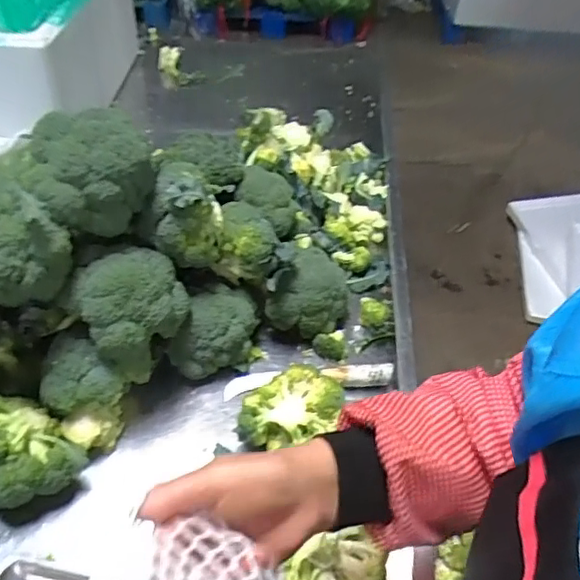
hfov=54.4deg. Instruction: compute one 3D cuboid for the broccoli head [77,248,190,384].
[{"bbox_3d":[-0.170,0.025,0.634,0.113,0.127,0.100,-10,46,-13],"label":"broccoli head"}]

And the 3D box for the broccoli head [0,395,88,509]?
[{"bbox_3d":[-0.282,0.158,0.573,0.108,0.079,0.105,35,53,28],"label":"broccoli head"}]

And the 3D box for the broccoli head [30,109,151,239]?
[{"bbox_3d":[-0.204,-0.123,0.589,0.120,0.102,0.087,-21,49,-23],"label":"broccoli head"}]

